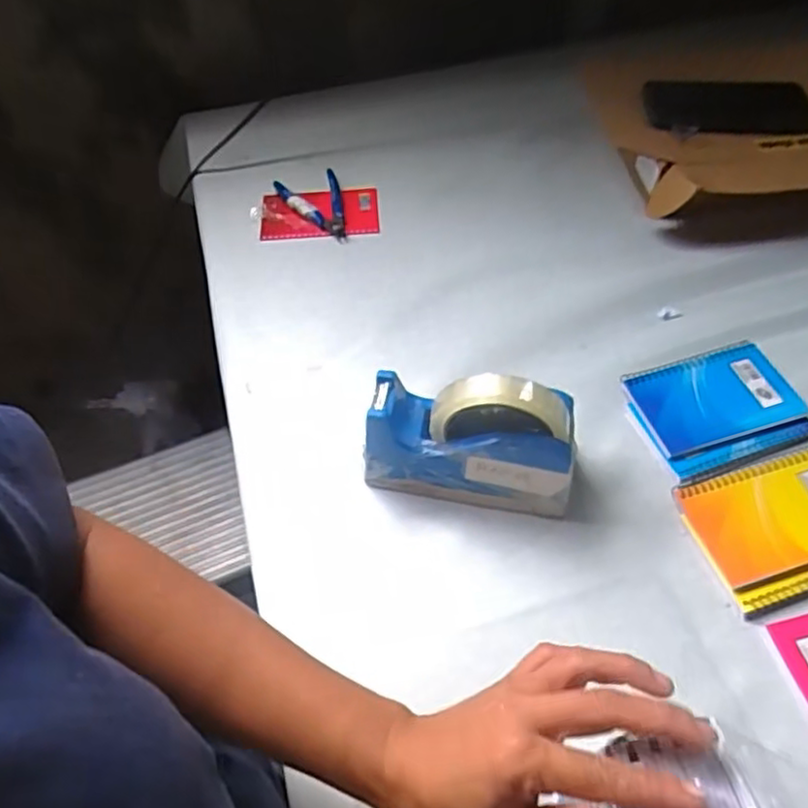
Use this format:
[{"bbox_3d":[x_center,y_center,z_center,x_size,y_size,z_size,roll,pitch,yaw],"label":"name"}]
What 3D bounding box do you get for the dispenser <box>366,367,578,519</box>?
[{"bbox_3d":[0.049,0.023,0.501,0.152,0.119,0.052,8,54,10],"label":"dispenser"}]

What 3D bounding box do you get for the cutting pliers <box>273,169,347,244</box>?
[{"bbox_3d":[-0.099,-0.217,0.745,0.068,0.020,0.103,-16,54,-8],"label":"cutting pliers"}]

